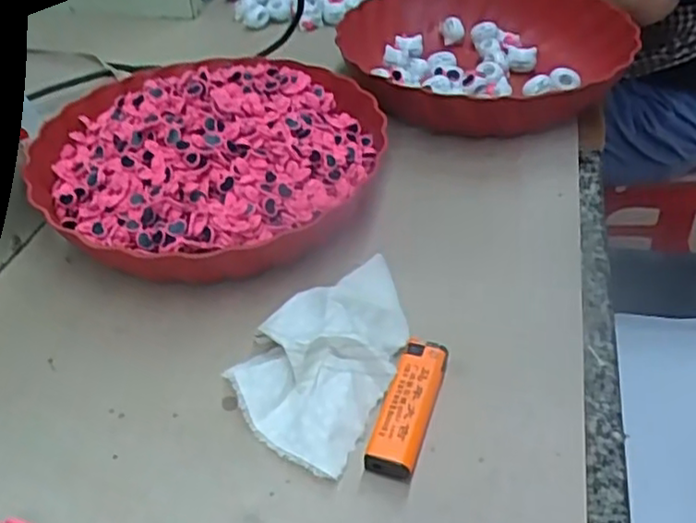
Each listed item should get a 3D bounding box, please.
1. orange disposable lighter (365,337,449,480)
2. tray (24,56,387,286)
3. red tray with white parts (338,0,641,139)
[{"bbox_3d":[0.031,0.073,0.353,0.026,0.014,0.081,13,43,14],"label":"orange disposable lighter"},{"bbox_3d":[-0.097,-0.080,0.484,0.220,0.071,0.228,15,43,16],"label":"tray"},{"bbox_3d":[0.114,-0.178,0.597,0.232,0.057,0.251,12,43,13],"label":"red tray with white parts"}]

